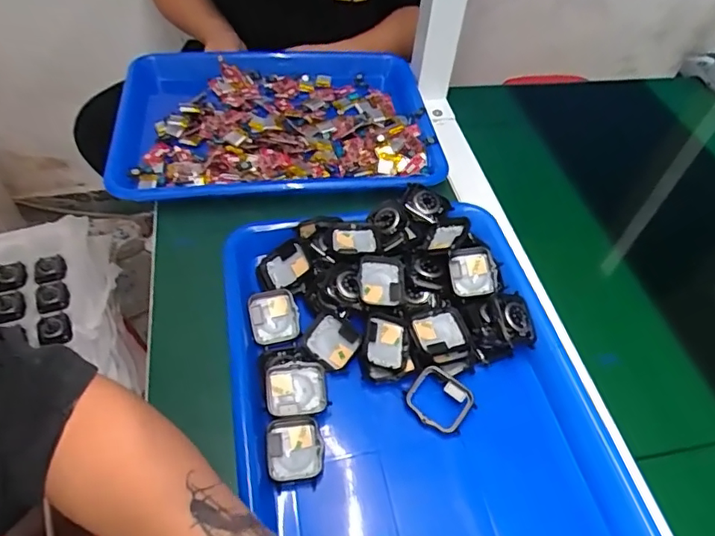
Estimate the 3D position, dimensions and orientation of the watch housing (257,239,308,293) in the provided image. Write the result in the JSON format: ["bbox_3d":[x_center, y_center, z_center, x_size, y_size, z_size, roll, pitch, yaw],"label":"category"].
[{"bbox_3d":[-0.065,0.001,0.456,0.048,0.011,0.034,-37,83,10],"label":"watch housing"}]

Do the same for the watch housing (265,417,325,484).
[{"bbox_3d":[-0.043,0.124,0.364,0.038,0.009,0.041,-7,51,-10],"label":"watch housing"}]

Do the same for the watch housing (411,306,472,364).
[{"bbox_3d":[0.067,0.053,0.419,0.043,0.011,0.040,-16,53,-16],"label":"watch housing"}]

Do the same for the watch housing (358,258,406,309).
[{"bbox_3d":[0.020,0.011,0.434,0.039,0.009,0.043,-2,72,-14],"label":"watch housing"}]

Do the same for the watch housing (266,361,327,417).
[{"bbox_3d":[-0.044,0.088,0.384,0.042,0.012,0.037,-6,51,-9],"label":"watch housing"}]

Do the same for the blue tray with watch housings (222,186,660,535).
[{"bbox_3d":[0.038,0.084,0.401,0.255,0.047,0.339,-9,51,-11],"label":"blue tray with watch housings"}]

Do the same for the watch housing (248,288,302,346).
[{"bbox_3d":[-0.067,0.040,0.431,0.039,0.012,0.043,-7,80,-11],"label":"watch housing"}]

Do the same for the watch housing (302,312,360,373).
[{"bbox_3d":[-0.021,0.059,0.423,0.039,0.009,0.037,34,86,12],"label":"watch housing"}]

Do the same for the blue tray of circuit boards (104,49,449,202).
[{"bbox_3d":[-0.094,-0.161,0.606,0.351,0.046,0.258,-3,51,-7],"label":"blue tray of circuit boards"}]

